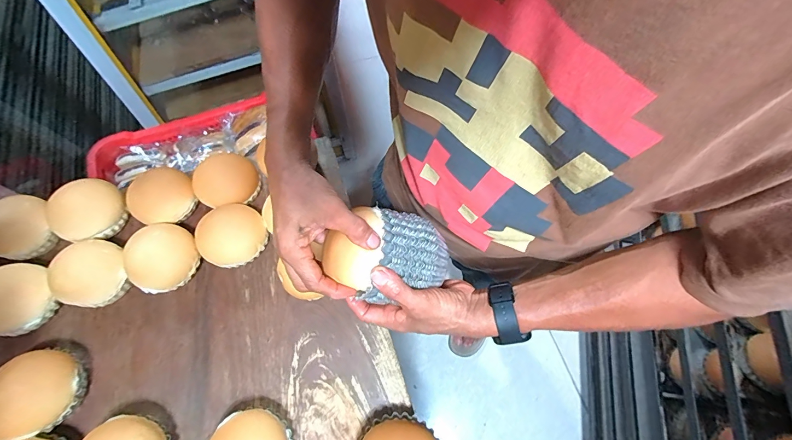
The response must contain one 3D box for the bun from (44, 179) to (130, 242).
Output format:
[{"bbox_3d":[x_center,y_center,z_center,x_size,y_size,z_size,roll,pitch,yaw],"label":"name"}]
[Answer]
[{"bbox_3d":[-0.452,-0.016,0.517,0.077,0.054,0.087,33,71,14],"label":"bun"}]

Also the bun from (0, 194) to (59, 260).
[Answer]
[{"bbox_3d":[-0.541,0.011,0.507,0.084,0.053,0.084,0,66,0],"label":"bun"}]

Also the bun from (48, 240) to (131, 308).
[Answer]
[{"bbox_3d":[-0.416,0.074,0.487,0.087,0.050,0.084,20,68,9],"label":"bun"}]

